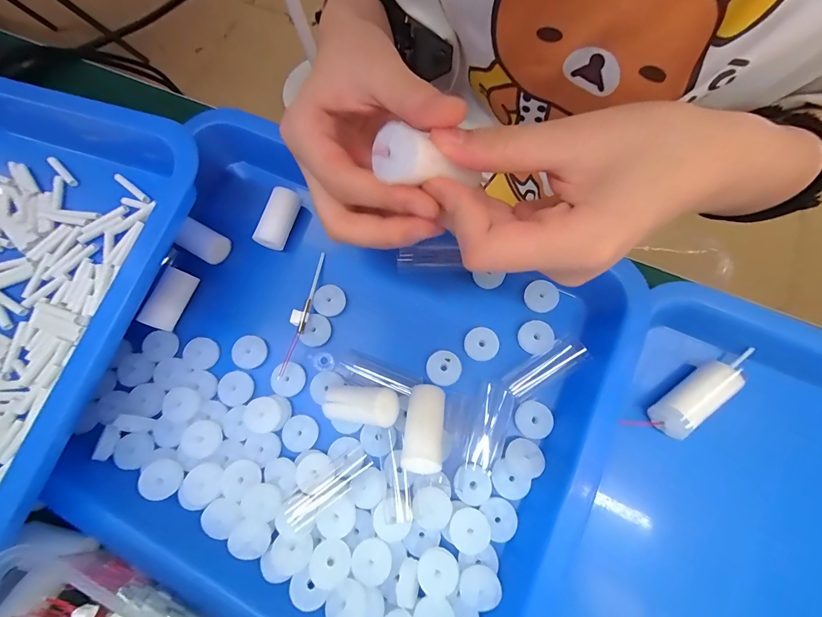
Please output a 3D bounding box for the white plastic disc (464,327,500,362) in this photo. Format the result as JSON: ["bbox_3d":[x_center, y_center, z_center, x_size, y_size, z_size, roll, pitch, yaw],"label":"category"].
[{"bbox_3d":[0.044,0.022,0.217,0.020,0.005,0.020,-1,75,3],"label":"white plastic disc"}]

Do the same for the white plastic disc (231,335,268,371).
[{"bbox_3d":[-0.105,0.027,0.222,0.020,0.004,0.021,-1,75,3],"label":"white plastic disc"}]

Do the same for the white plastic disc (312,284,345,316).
[{"bbox_3d":[-0.054,-0.005,0.230,0.020,0.005,0.020,-1,75,3],"label":"white plastic disc"}]

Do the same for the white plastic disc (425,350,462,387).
[{"bbox_3d":[0.020,0.037,0.214,0.021,0.004,0.021,-1,75,3],"label":"white plastic disc"}]

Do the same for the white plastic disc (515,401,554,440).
[{"bbox_3d":[0.072,0.065,0.202,0.020,0.004,0.020,-4,75,17],"label":"white plastic disc"}]

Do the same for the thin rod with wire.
[{"bbox_3d":[-0.071,0.002,0.224,0.010,0.007,0.087,11,76,6],"label":"thin rod with wire"}]

